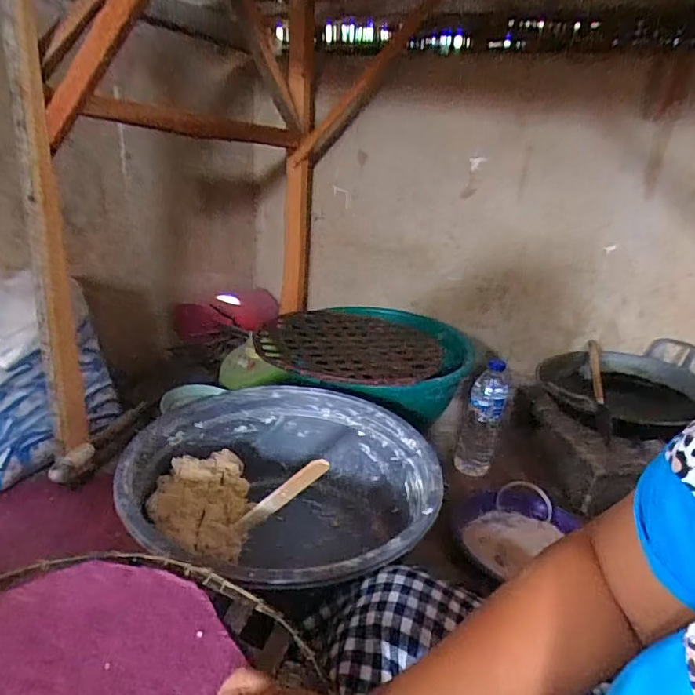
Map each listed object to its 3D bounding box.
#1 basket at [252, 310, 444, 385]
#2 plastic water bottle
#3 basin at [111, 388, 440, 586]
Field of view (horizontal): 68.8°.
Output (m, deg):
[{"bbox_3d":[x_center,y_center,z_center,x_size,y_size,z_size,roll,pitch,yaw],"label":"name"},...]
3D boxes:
[{"bbox_3d":[0.007,-0.016,1.076,0.374,0.046,0.362,3,25,13],"label":"basket"},{"bbox_3d":[0.251,0.123,0.950,0.082,0.226,0.073,6,26,19],"label":"plastic water bottle"},{"bbox_3d":[-0.080,0.223,0.710,0.388,0.224,0.400,-3,25,1],"label":"basin"}]

